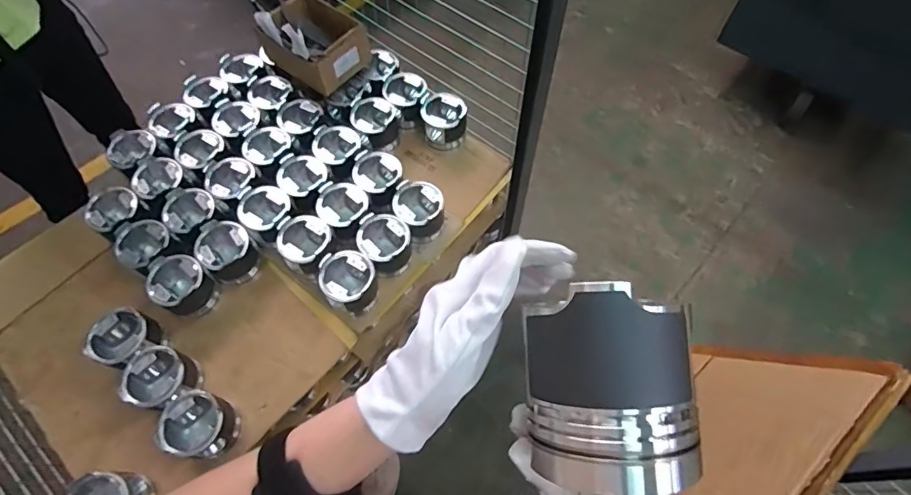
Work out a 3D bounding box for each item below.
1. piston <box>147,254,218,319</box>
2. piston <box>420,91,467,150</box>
[{"bbox_3d":[-0.507,0.076,0.927,0.116,0.101,0.094,38,69,18],"label":"piston"},{"bbox_3d":[-0.024,-0.277,1.104,0.093,0.097,0.087,0,62,1],"label":"piston"}]

